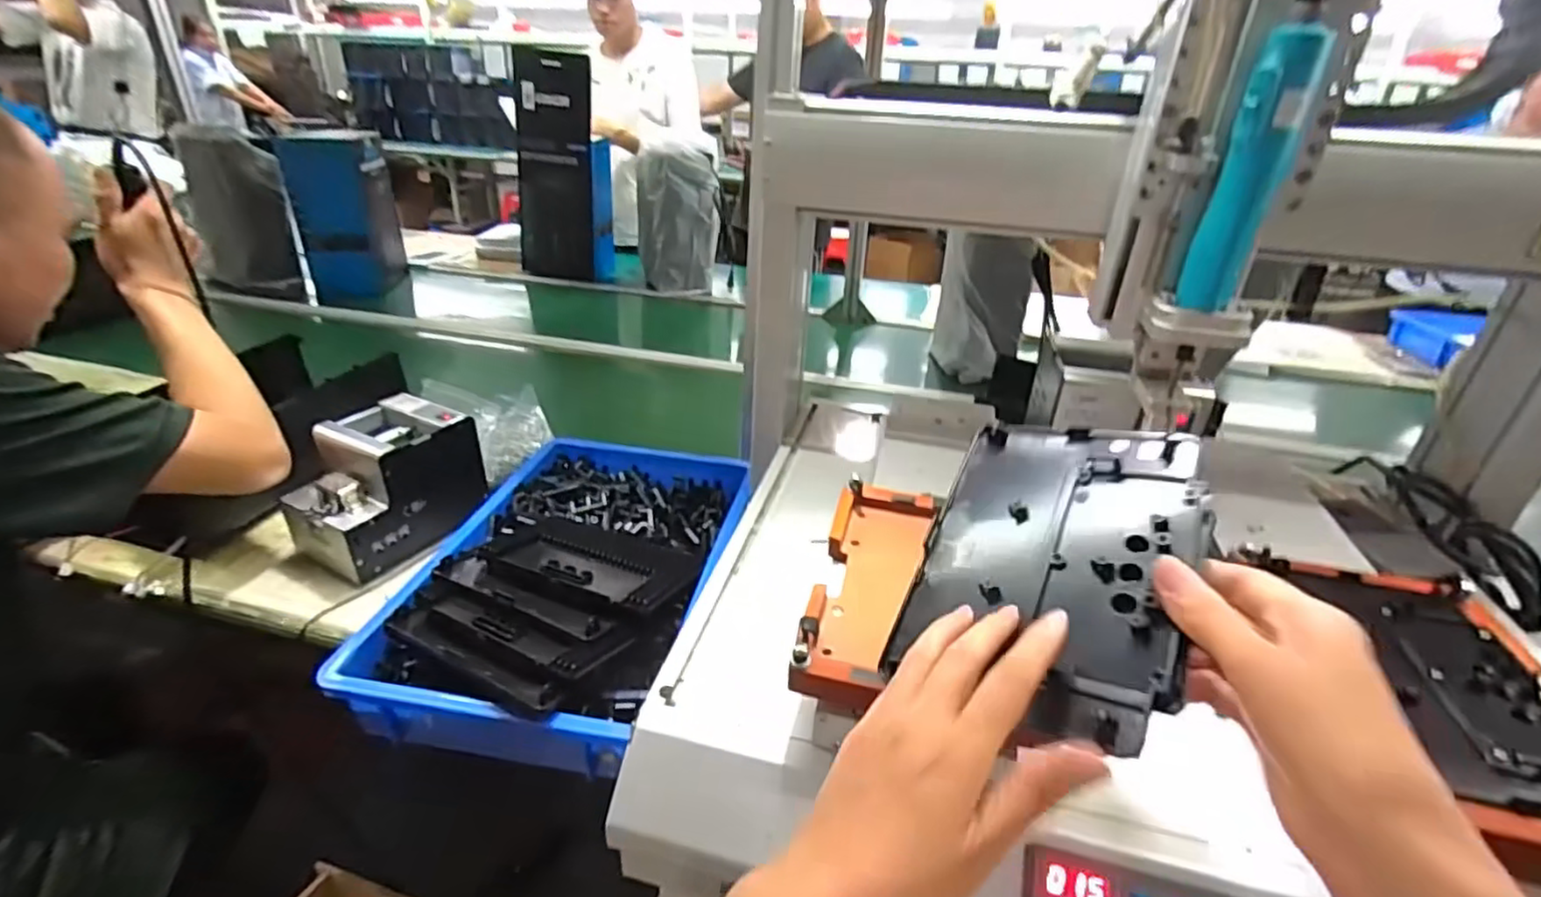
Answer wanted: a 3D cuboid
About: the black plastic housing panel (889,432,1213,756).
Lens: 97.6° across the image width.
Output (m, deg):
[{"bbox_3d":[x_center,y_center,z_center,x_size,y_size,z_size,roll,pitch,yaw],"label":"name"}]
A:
[{"bbox_3d":[0.156,0.059,0.373,0.136,0.013,0.183,8,53,36],"label":"black plastic housing panel"}]

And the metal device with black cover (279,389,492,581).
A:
[{"bbox_3d":[-0.464,0.038,0.821,0.138,0.137,0.187,18,32,25],"label":"metal device with black cover"}]

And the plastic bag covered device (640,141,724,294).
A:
[{"bbox_3d":[-0.237,-0.595,1.743,0.197,0.353,0.139,-1,29,-8],"label":"plastic bag covered device"}]

